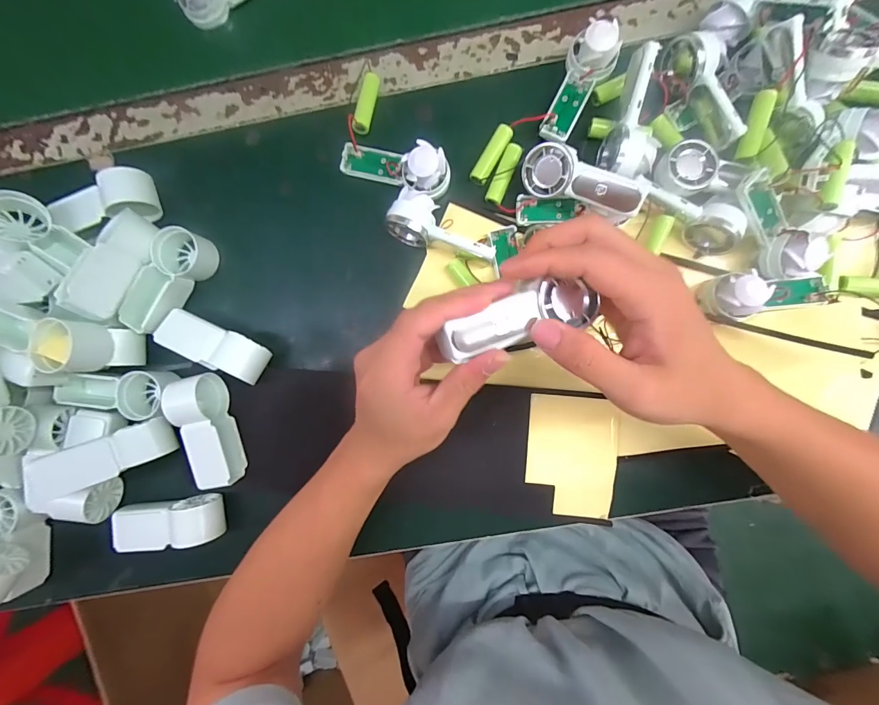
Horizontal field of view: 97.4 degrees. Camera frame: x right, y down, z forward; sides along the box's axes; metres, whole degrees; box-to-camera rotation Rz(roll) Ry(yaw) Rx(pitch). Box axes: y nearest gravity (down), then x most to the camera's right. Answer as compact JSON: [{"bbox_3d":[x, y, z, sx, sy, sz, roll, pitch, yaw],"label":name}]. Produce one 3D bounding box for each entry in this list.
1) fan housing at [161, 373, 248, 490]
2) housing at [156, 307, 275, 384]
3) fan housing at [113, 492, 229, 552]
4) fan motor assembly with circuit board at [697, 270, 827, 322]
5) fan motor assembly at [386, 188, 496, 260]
[{"bbox_3d":[-0.196,0.067,0.327,0.034,0.041,0.093,-13,88,2],"label":"fan housing"},{"bbox_3d":[-0.191,-0.007,0.332,0.096,0.037,0.034,24,90,3],"label":"housing"},{"bbox_3d":[-0.237,0.149,0.339,0.093,0.031,0.039,-8,89,3],"label":"fan housing"},{"bbox_3d":[0.266,-0.047,0.307,0.095,0.033,0.037,-4,89,3],"label":"fan motor assembly with circuit board"},{"bbox_3d":[0.004,-0.104,0.319,0.090,0.029,0.037,18,90,3],"label":"fan motor assembly"}]

